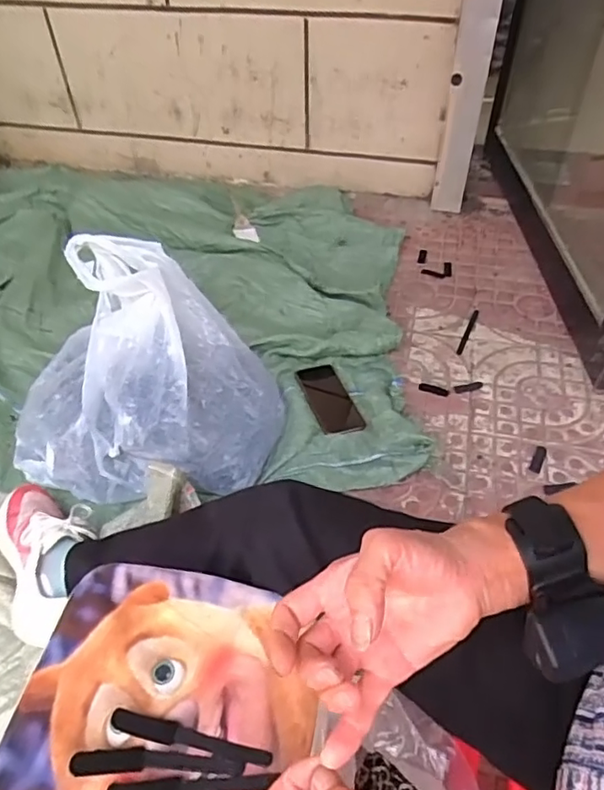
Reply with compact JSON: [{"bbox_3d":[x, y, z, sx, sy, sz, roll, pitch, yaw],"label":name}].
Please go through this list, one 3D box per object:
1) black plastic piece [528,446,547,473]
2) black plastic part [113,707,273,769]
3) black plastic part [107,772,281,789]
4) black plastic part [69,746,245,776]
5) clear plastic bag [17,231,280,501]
[{"bbox_3d":[0.385,0.106,0.912,0.017,0.006,0.059,23,54,17],"label":"black plastic piece"},{"bbox_3d":[-0.089,0.275,0.450,0.130,0.021,0.018,8,47,9],"label":"black plastic part"},{"bbox_3d":[-0.083,0.301,0.427,0.125,0.010,0.018,-3,47,-1],"label":"black plastic part"},{"bbox_3d":[-0.111,0.285,0.436,0.129,0.017,0.018,0,47,1],"label":"black plastic part"},{"bbox_3d":[-0.233,-0.035,0.877,0.390,0.214,0.367,9,51,10],"label":"clear plastic bag"}]

